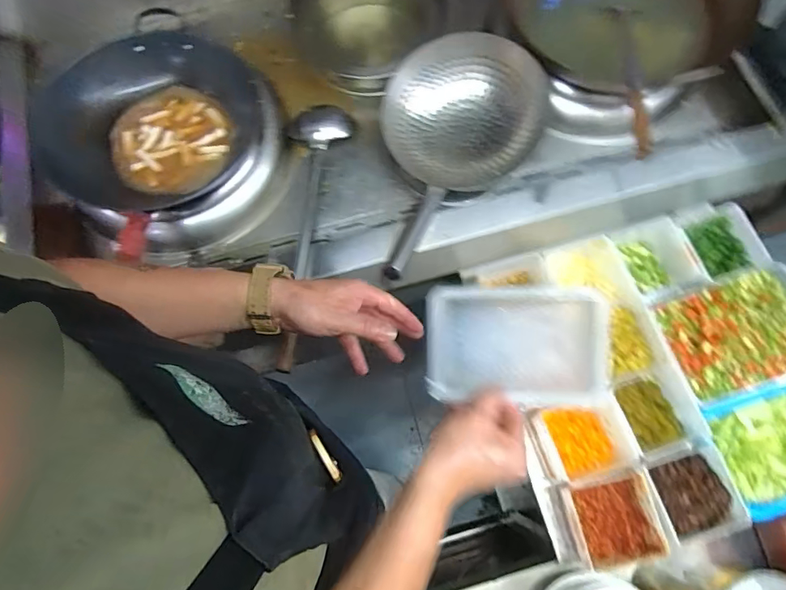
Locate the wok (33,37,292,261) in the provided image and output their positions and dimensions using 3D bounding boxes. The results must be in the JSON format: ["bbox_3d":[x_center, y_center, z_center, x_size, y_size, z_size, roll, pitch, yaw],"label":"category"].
[{"bbox_3d":[-0.425,-0.292,0.895,0.400,0.141,0.383,0,73,1],"label":"wok"}]

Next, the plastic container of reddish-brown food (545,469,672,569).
[{"bbox_3d":[0.311,0.335,0.736,0.131,0.095,0.119,-10,73,-2],"label":"plastic container of reddish-brown food"}]

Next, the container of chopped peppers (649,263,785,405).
[{"bbox_3d":[0.559,0.063,0.794,0.240,0.061,0.173,-16,74,-4],"label":"container of chopped peppers"}]

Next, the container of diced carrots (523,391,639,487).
[{"bbox_3d":[0.300,0.223,0.759,0.132,0.078,0.119,-17,74,-4],"label":"container of diced carrots"}]

